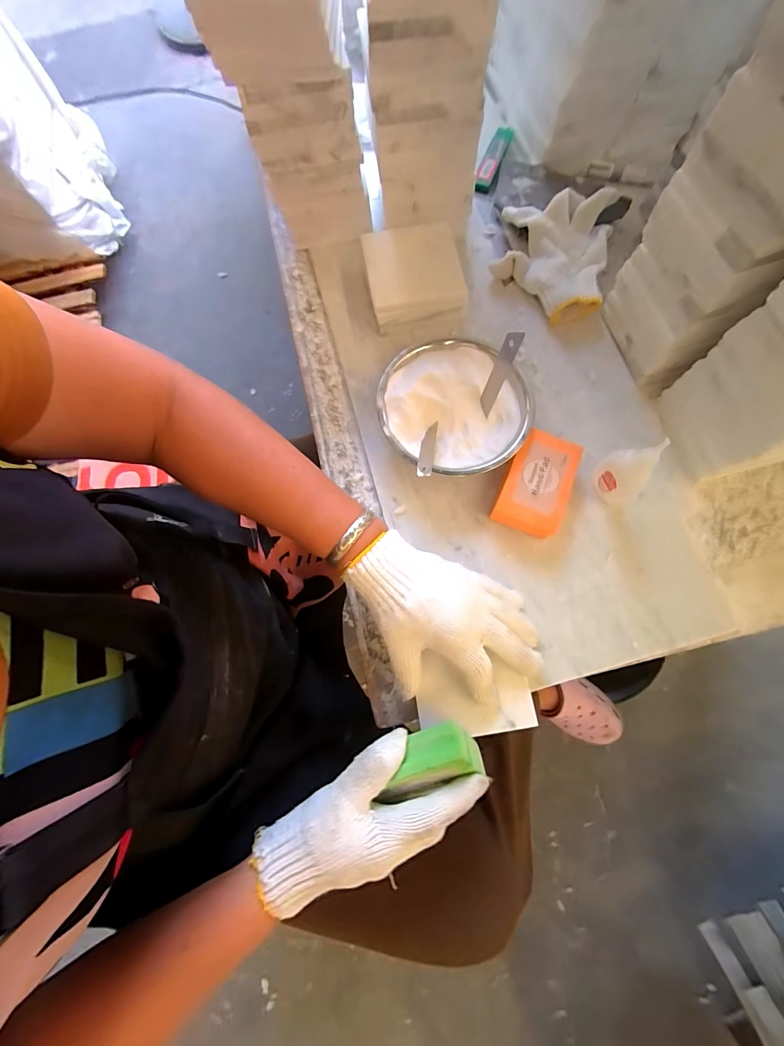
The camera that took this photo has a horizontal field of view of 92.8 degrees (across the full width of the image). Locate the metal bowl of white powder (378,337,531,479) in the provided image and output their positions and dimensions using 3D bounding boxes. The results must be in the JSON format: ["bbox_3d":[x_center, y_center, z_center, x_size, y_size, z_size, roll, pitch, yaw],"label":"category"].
[{"bbox_3d":[0.061,-0.114,0.383,0.141,0.042,0.149,-40,80,-6],"label":"metal bowl of white powder"}]

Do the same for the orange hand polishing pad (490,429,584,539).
[{"bbox_3d":[0.139,-0.039,0.370,0.064,0.037,0.097,22,80,6],"label":"orange hand polishing pad"}]

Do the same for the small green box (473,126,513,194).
[{"bbox_3d":[0.131,-0.469,0.481,0.024,0.011,0.113,21,80,5],"label":"small green box"}]

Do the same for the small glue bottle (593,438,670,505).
[{"bbox_3d":[0.223,-0.047,0.347,0.048,0.067,0.046,-26,79,-4],"label":"small glue bottle"}]

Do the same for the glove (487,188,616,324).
[{"bbox_3d":[0.184,-0.309,0.424,0.123,0.033,0.148,19,80,5],"label":"glove"}]

